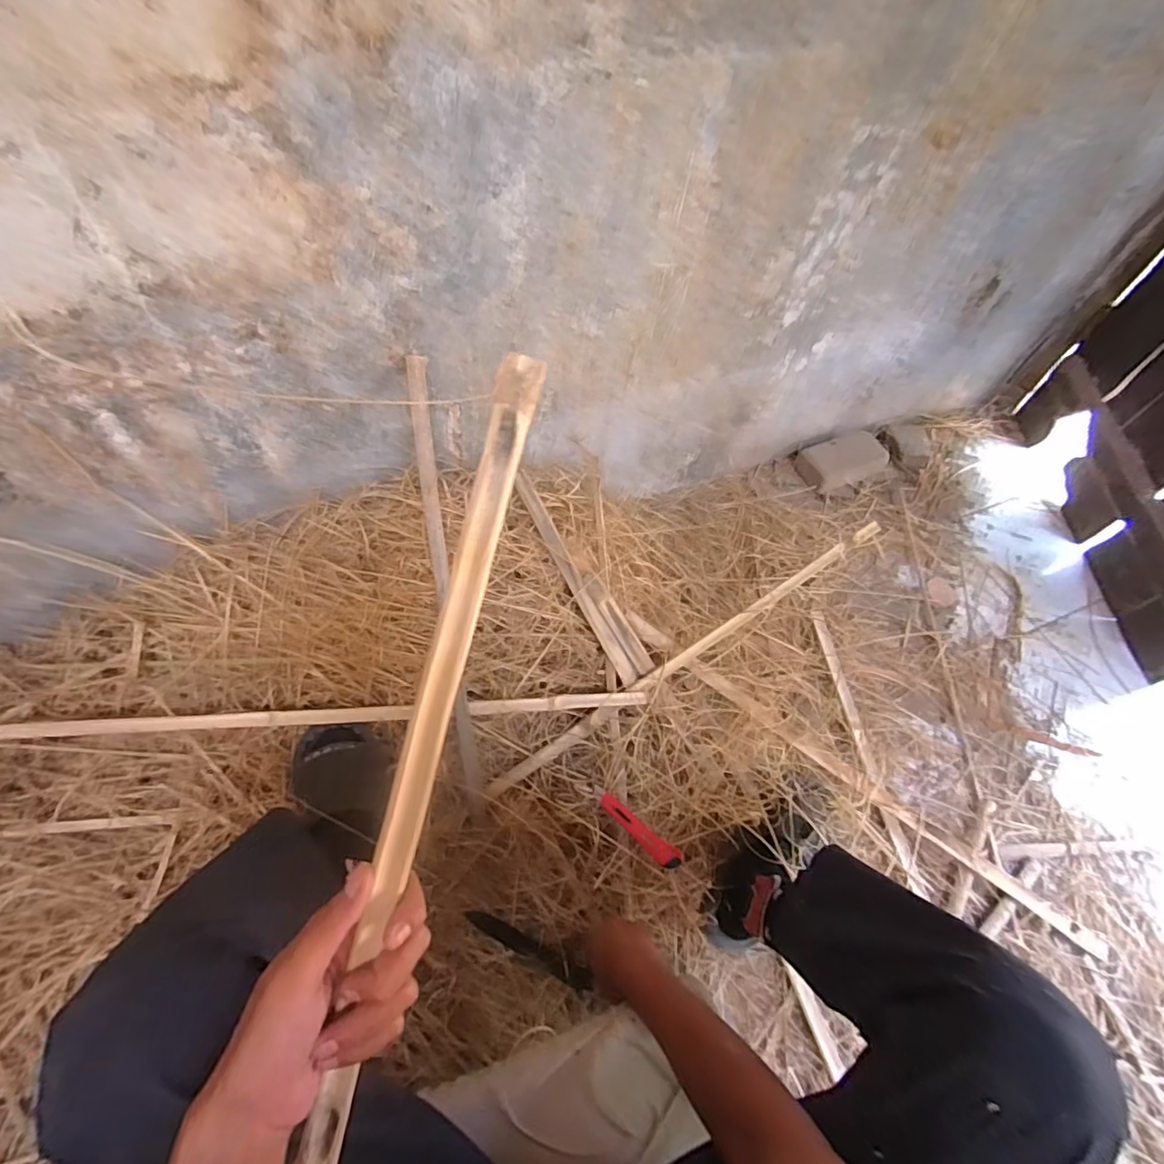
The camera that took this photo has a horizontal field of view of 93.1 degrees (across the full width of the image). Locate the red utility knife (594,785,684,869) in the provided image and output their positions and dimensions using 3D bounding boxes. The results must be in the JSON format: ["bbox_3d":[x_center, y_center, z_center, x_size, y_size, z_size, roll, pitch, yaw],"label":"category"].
[{"bbox_3d":[0.080,0.368,0.826,0.157,0.015,0.028,35,62,16],"label":"red utility knife"}]

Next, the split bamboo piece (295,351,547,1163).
[{"bbox_3d":[-0.098,0.115,0.328,0.022,0.013,0.513,14,88,4],"label":"split bamboo piece"}]

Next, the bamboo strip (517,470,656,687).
[{"bbox_3d":[-0.003,-0.008,0.921,0.059,0.029,0.386,-31,88,-21],"label":"bamboo strip"}]

